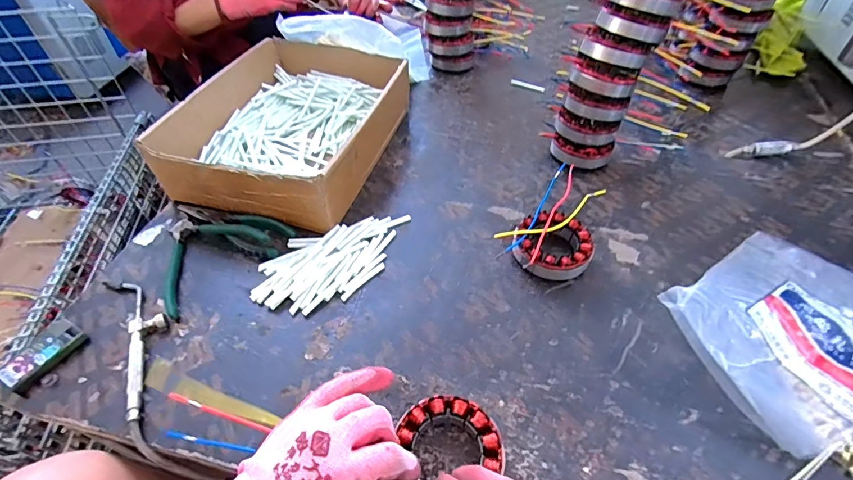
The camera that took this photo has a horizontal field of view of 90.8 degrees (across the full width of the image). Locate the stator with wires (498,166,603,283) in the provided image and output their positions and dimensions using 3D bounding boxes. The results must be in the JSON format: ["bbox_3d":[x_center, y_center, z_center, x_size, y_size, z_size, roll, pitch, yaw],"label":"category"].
[{"bbox_3d":[0.167,-0.021,0.511,0.098,0.037,0.180,30,55,24],"label":"stator with wires"}]

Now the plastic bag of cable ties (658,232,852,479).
[{"bbox_3d":[0.359,0.091,0.393,0.279,0.055,0.203,-27,53,-22],"label":"plastic bag of cable ties"}]

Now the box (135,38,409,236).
[{"bbox_3d":[-0.177,-0.167,0.597,0.238,0.093,0.327,13,49,11],"label":"box"}]

